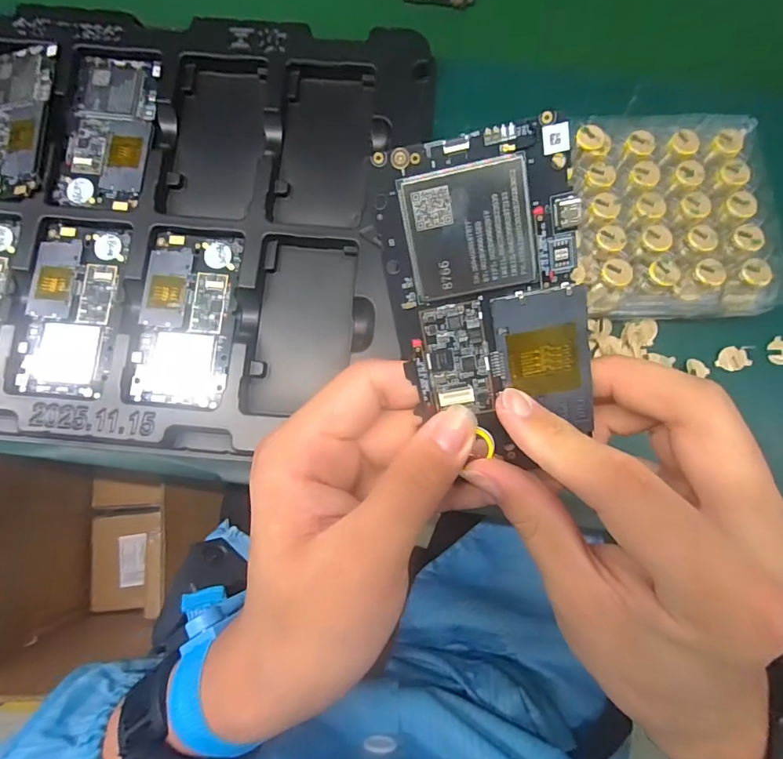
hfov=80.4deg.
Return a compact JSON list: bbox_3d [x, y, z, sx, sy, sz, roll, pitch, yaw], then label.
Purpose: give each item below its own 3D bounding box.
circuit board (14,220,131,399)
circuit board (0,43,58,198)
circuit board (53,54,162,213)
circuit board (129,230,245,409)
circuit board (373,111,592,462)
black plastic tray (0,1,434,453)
[{"bbox_3d":[-0.233,-0.053,0.340,0.066,0.007,0.129,5,80,1],"label":"circuit board"},{"bbox_3d":[-0.293,-0.200,0.356,0.059,0.007,0.123,2,80,0],"label":"circuit board"},{"bbox_3d":[-0.216,-0.191,0.358,0.064,0.009,0.123,5,80,1],"label":"circuit board"},{"bbox_3d":[-0.149,-0.045,0.339,0.068,0.007,0.128,5,80,1],"label":"circuit board"},{"bbox_3d":[0.036,-0.025,0.167,0.064,0.004,0.116,-10,109,9],"label":"circuit board"},{"bbox_3d":[-0.260,-0.128,0.353,0.539,0.037,0.327,6,80,0],"label":"black plastic tray"}]

